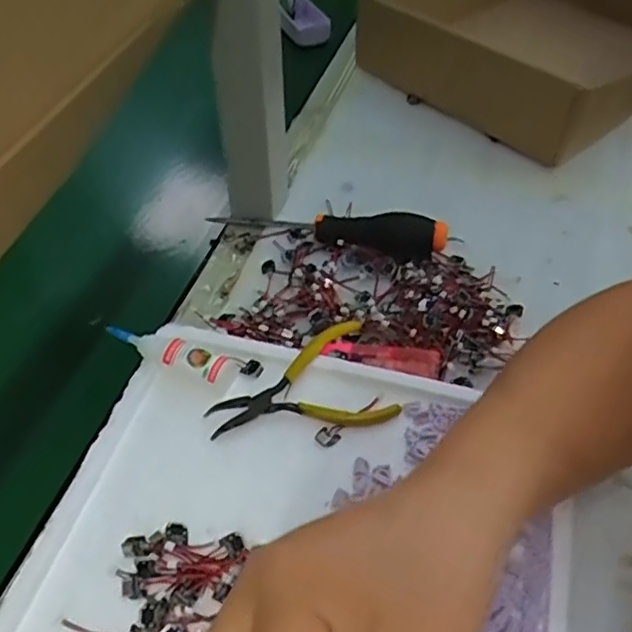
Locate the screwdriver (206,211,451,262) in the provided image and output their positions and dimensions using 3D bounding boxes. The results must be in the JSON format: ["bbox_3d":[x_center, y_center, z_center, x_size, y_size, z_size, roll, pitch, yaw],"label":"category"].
[{"bbox_3d":[0.007,-0.072,0.503,0.189,0.034,0.027,9,49,9],"label":"screwdriver"}]

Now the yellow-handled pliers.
[{"bbox_3d":[-0.013,0.046,0.397,0.110,0.018,0.071,-14,50,-12],"label":"yellow-handled pliers"}]

